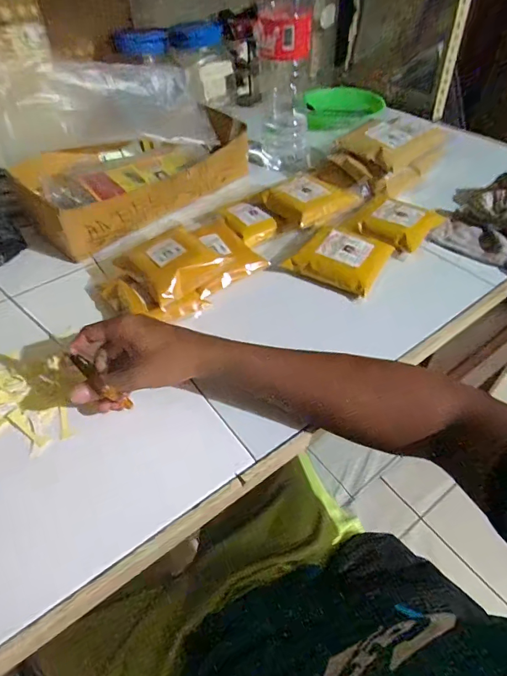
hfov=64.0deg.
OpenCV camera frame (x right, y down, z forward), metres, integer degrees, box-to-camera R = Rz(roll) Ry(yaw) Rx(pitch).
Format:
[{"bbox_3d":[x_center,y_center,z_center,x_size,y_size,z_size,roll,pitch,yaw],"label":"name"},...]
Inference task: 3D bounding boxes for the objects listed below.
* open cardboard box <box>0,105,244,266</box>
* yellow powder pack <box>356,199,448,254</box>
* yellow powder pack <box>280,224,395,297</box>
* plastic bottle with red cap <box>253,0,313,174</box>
[{"bbox_3d":[-0.190,-0.279,0.688,0.192,0.074,0.374,35,58,29],"label":"open cardboard box"},{"bbox_3d":[0.223,-0.181,0.612,0.090,0.034,0.102,31,56,27],"label":"yellow powder pack"},{"bbox_3d":[0.120,-0.115,0.572,0.121,0.047,0.108,23,53,22],"label":"yellow powder pack"},{"bbox_3d":[0.055,-0.450,0.698,0.093,0.315,0.077,2,48,4],"label":"plastic bottle with red cap"}]

